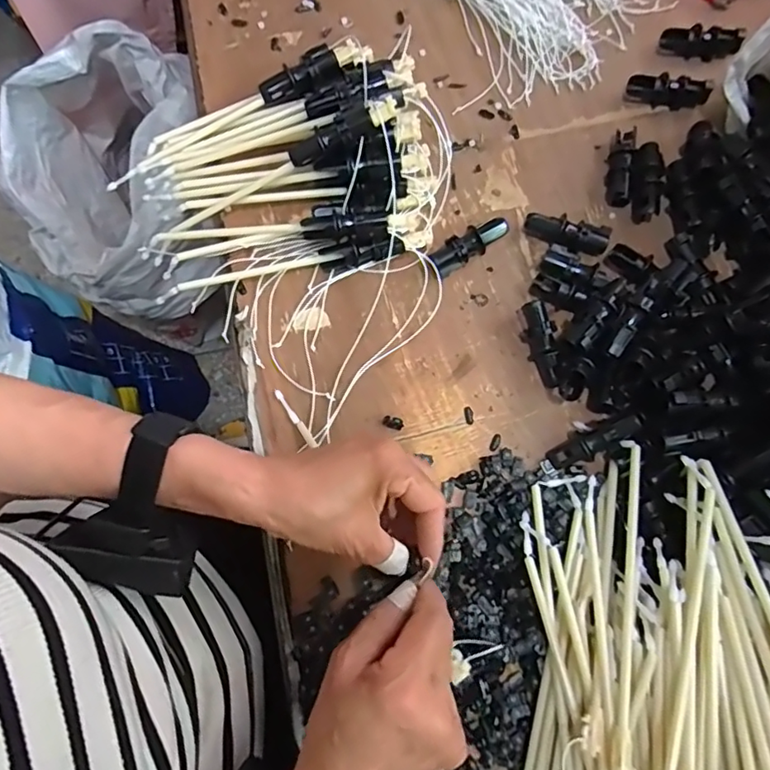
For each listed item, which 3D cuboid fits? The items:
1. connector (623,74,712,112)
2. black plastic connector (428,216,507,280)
[{"bbox_3d":[0.245,-0.252,0.472,0.068,0.021,0.018,10,77,2],"label":"connector"},{"bbox_3d":[0.067,-0.113,0.437,0.067,0.017,0.021,-35,79,-8],"label":"black plastic connector"}]

